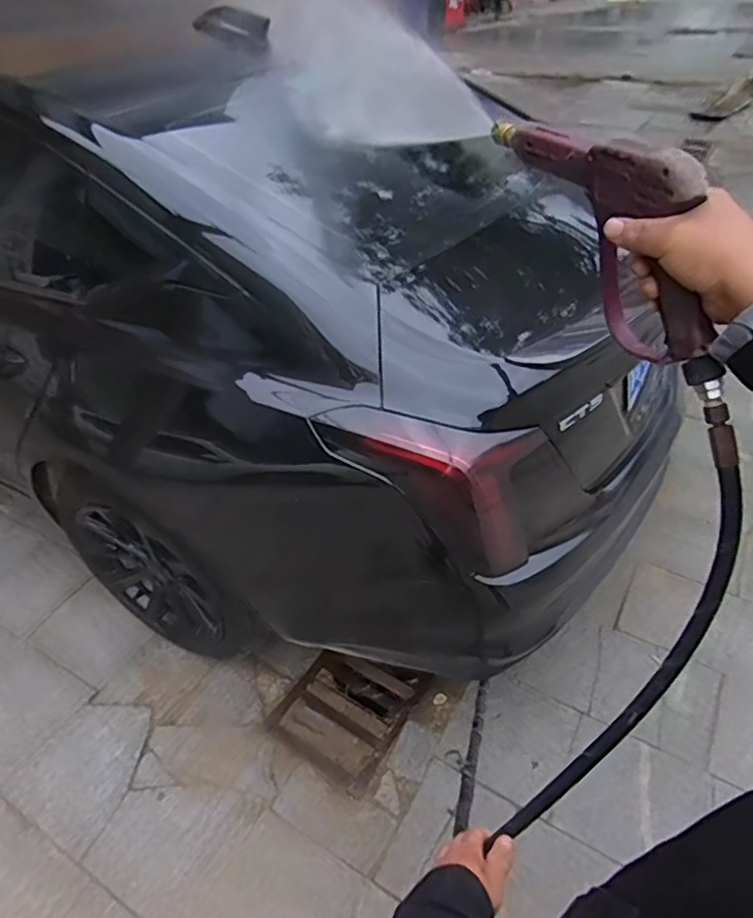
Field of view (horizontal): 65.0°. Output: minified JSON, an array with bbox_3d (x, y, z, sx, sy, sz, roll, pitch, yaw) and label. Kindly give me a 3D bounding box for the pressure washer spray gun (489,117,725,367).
[{"bbox_3d":[0.213,-0.233,0.599,0.052,0.181,0.345,-12,41,-13],"label":"pressure washer spray gun"}]

